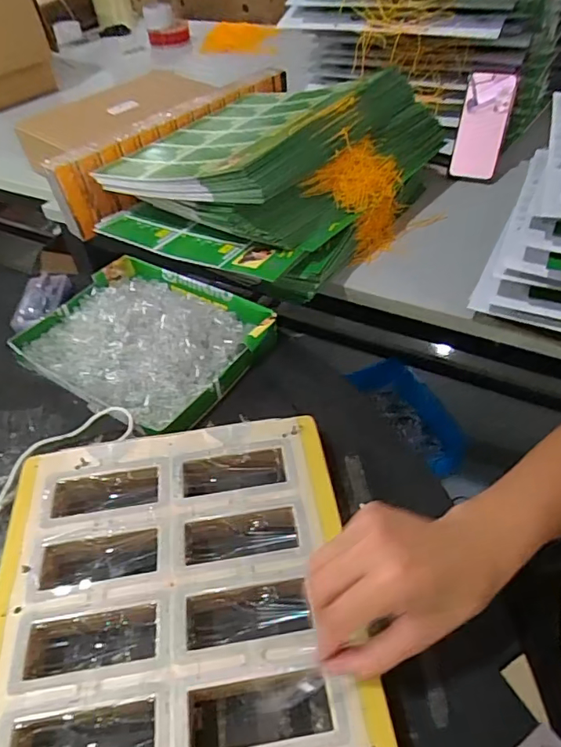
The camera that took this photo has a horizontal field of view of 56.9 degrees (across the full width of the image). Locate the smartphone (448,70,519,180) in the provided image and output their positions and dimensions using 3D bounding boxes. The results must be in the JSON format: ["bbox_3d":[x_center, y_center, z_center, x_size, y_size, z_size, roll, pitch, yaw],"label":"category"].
[{"bbox_3d":[0.333,-0.409,0.853,0.073,0.160,0.012,12,16,12],"label":"smartphone"}]

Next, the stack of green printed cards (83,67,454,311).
[{"bbox_3d":[-0.030,-0.311,0.760,0.395,0.153,0.406,22,52,24],"label":"stack of green printed cards"}]

